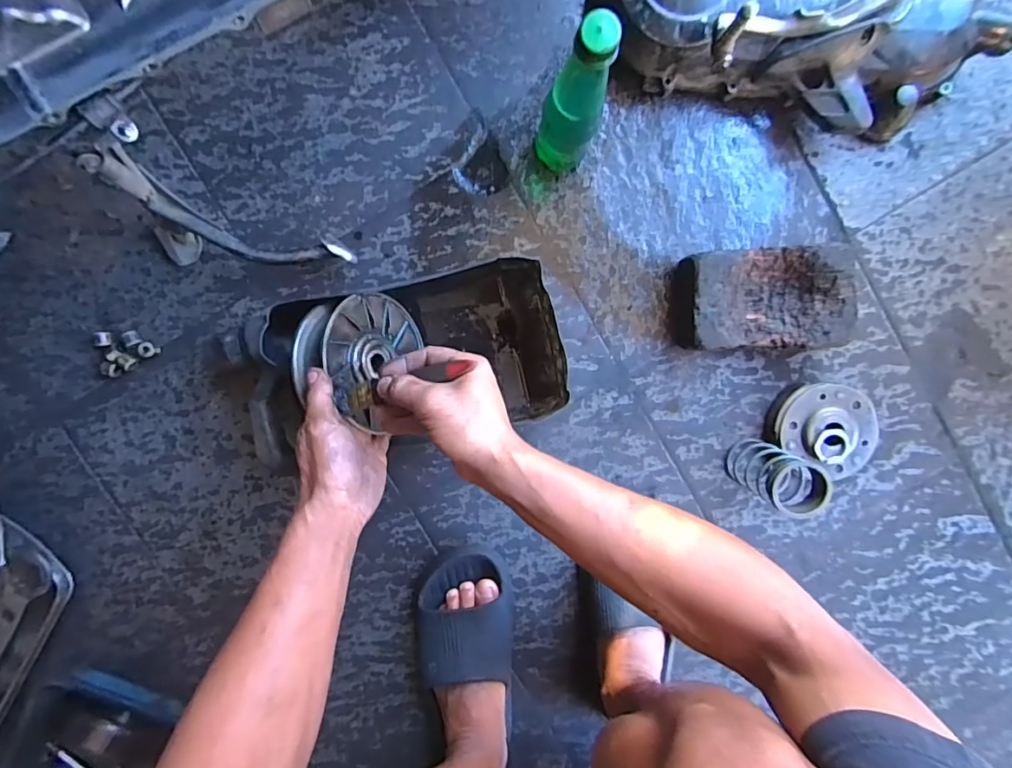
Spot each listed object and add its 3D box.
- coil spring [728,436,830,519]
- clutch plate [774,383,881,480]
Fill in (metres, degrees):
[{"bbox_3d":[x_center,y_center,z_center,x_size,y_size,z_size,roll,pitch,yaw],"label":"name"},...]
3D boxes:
[{"bbox_3d":[0.294,0.099,0.545,0.056,0.111,0.057,0,96,-1],"label":"coil spring"},{"bbox_3d":[0.374,0.050,0.576,0.119,0.037,0.095,31,95,-4],"label":"clutch plate"}]

